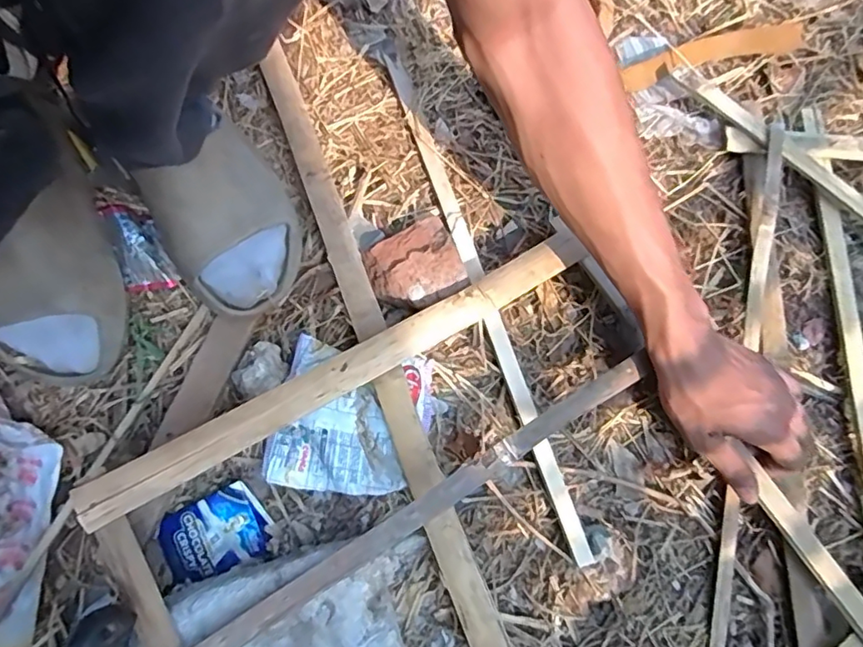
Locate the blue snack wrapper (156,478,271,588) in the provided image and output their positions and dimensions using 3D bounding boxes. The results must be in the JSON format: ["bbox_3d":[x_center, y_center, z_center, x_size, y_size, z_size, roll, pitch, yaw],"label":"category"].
[{"bbox_3d":[-0.177,0.171,0.457,0.082,0.011,0.059,-25,77,-7],"label":"blue snack wrapper"}]

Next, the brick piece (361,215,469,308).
[{"bbox_3d":[-0.016,-0.047,0.488,0.076,0.033,0.072,-20,75,-11],"label":"brick piece"}]

